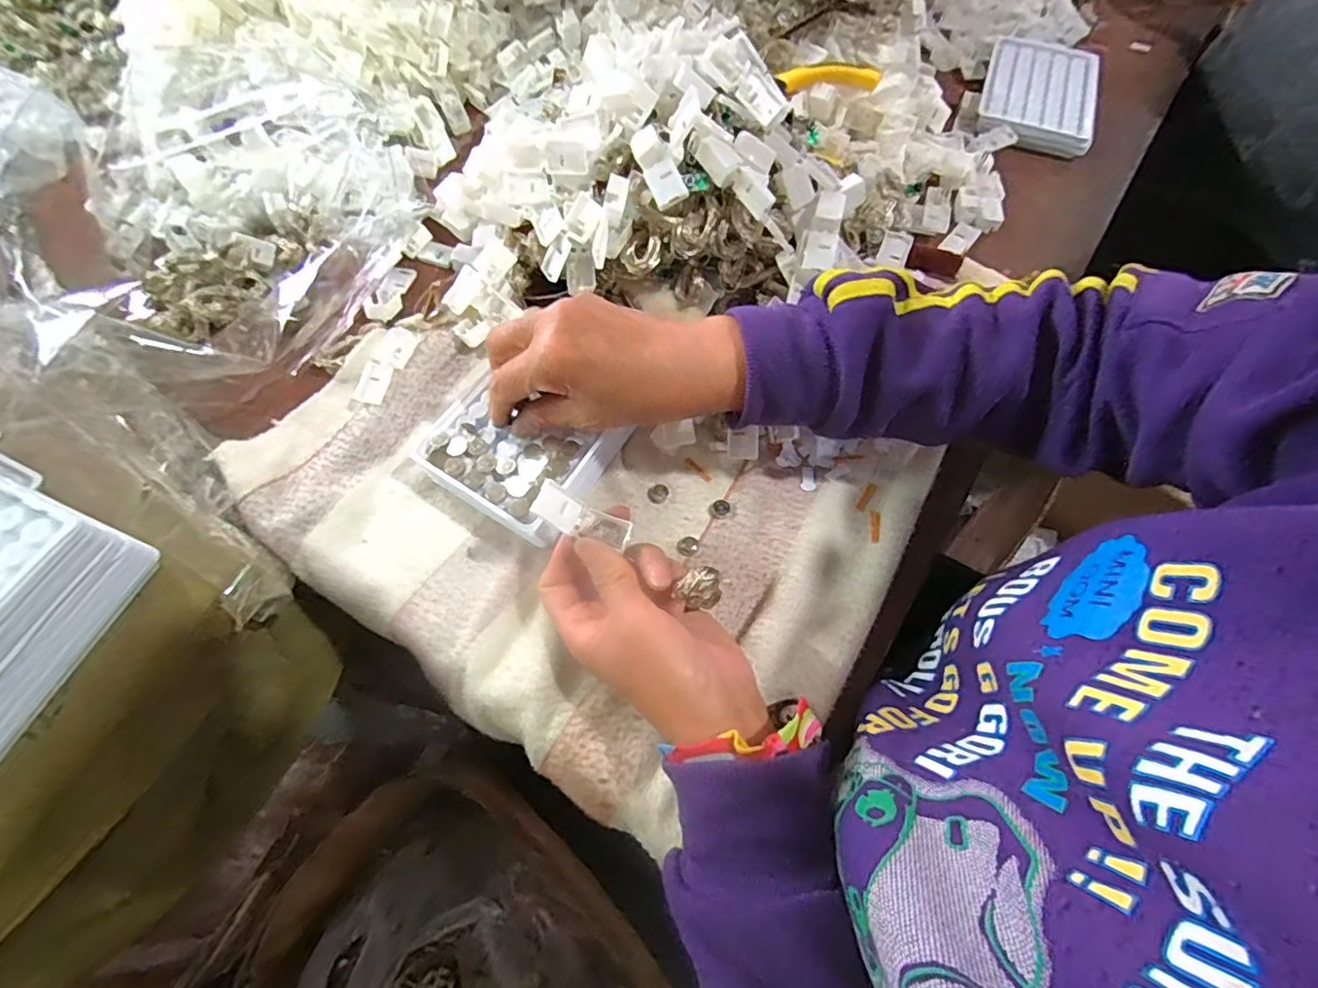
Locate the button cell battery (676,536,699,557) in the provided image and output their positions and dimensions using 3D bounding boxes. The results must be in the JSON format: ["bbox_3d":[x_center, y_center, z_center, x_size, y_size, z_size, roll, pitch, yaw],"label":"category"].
[{"bbox_3d":[0.018,0.031,0.350,0.012,0.005,0.013,38,71,14],"label":"button cell battery"}]

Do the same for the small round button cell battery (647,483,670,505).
[{"bbox_3d":[-0.001,-0.001,0.362,0.012,0.004,0.013,0,66,-1],"label":"small round button cell battery"}]

